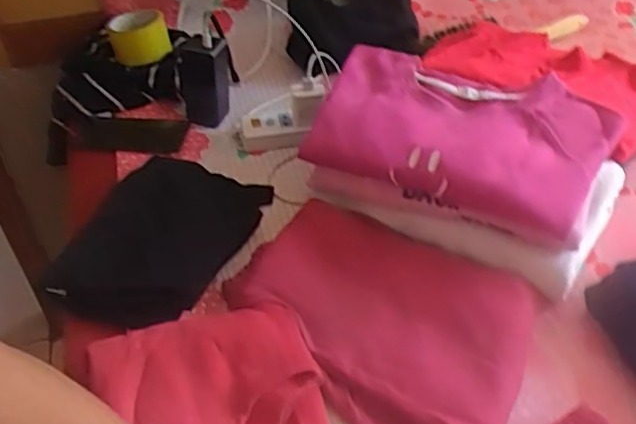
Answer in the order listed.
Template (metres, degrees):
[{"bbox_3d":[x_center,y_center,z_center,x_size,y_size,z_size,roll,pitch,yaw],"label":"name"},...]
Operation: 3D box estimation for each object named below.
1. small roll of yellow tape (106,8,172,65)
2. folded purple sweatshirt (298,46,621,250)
[{"bbox_3d":[-0.275,-0.270,1.044,0.088,0.059,0.082,-14,46,-13],"label":"small roll of yellow tape"},{"bbox_3d":[0.169,-0.090,0.820,0.339,0.068,0.196,15,47,18],"label":"folded purple sweatshirt"}]

